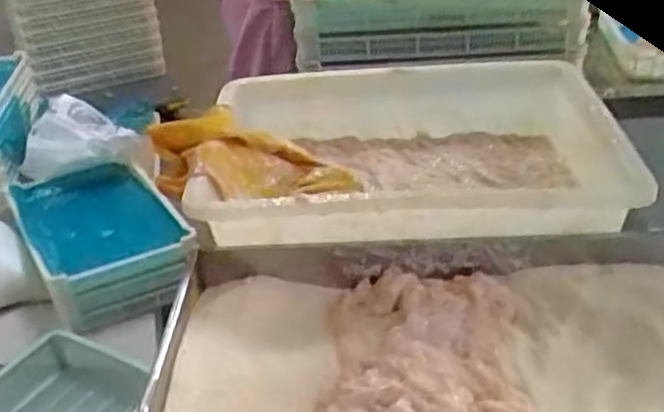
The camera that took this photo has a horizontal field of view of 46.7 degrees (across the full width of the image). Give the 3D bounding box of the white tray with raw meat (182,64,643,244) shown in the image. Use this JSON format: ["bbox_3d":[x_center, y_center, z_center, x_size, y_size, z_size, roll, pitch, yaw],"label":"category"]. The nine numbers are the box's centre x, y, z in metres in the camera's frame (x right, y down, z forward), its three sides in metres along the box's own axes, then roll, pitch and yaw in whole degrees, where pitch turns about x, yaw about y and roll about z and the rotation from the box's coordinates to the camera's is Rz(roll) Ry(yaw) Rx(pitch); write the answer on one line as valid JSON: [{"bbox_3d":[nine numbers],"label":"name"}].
[{"bbox_3d":[0.107,-0.067,0.963,0.515,0.133,0.411,-4,28,-2],"label":"white tray with raw meat"}]

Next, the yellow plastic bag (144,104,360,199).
[{"bbox_3d":[-0.088,-0.051,0.942,0.258,0.076,0.128,9,18,-34],"label":"yellow plastic bag"}]

